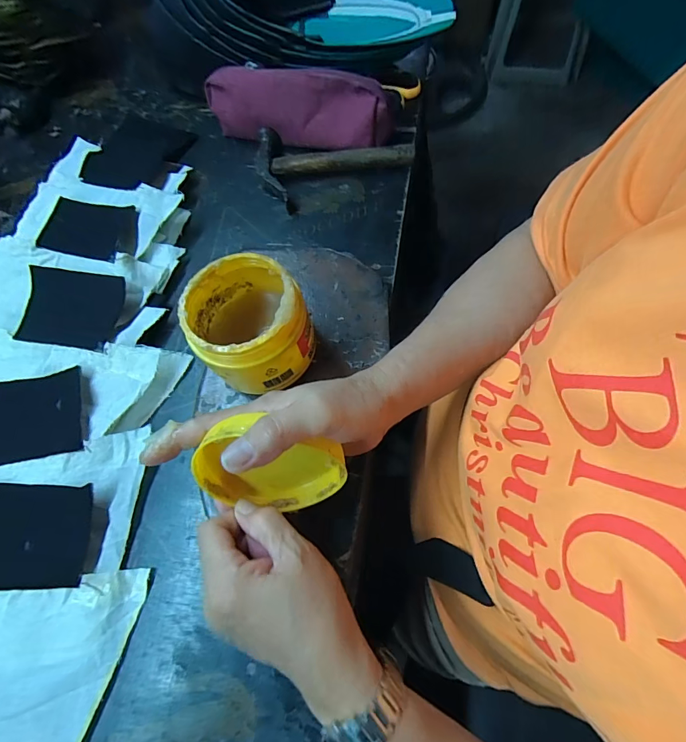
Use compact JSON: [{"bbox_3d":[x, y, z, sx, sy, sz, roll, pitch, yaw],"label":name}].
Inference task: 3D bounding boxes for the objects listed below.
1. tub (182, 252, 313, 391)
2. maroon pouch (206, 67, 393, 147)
[{"bbox_3d":[-0.075,-0.036,0.333,0.088,0.090,0.099,-33,69,-7],"label":"tub"},{"bbox_3d":[-0.052,-0.309,0.465,0.216,0.078,0.038,15,41,8],"label":"maroon pouch"}]

